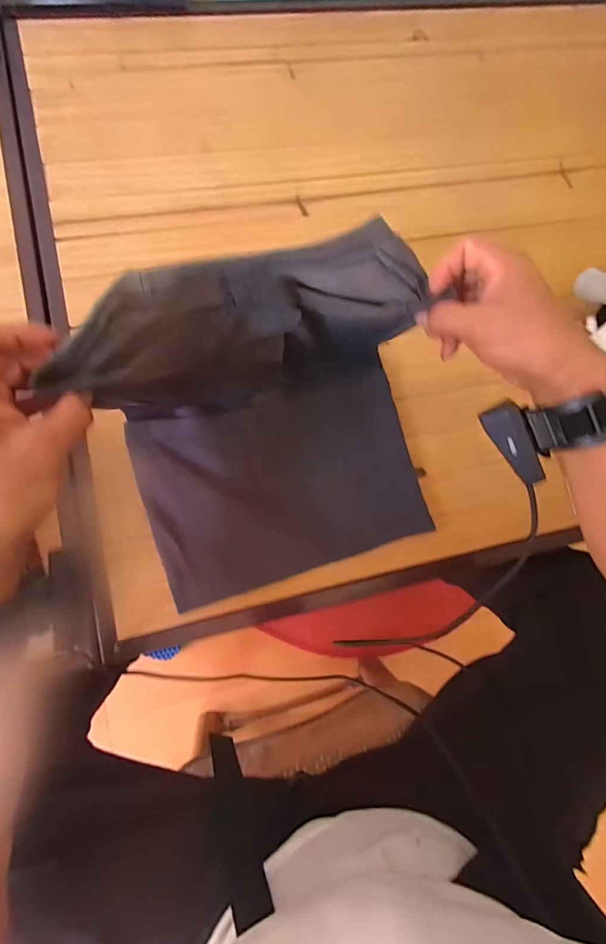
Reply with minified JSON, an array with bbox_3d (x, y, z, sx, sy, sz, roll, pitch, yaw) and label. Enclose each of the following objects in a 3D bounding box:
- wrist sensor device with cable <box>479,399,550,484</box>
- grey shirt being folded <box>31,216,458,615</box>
[{"bbox_3d":[0.176,-0.025,0.325,0.071,0.027,0.022,57,37,-3],"label":"wrist sensor device with cable"},{"bbox_3d":[-0.022,-0.028,0.373,0.290,0.196,0.262,-18,85,-8],"label":"grey shirt being folded"}]

